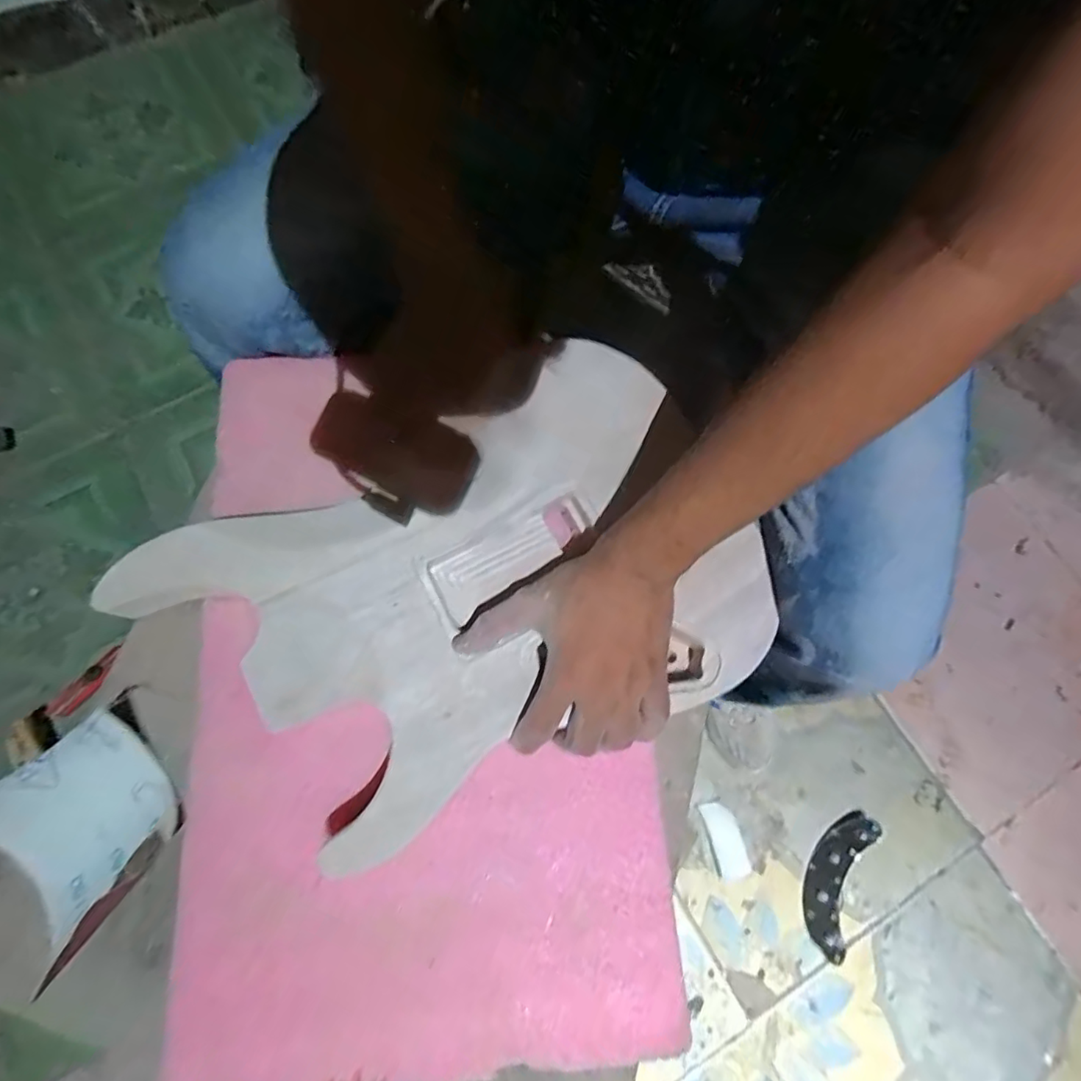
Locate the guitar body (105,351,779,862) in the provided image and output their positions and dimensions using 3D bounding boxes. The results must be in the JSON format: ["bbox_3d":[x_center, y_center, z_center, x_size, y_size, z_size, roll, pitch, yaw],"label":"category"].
[{"bbox_3d":[-0.050,0.042,0.422,0.404,0.042,0.275,-28,77,-9],"label":"guitar body"}]

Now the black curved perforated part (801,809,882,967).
[{"bbox_3d":[0.396,0.452,0.766,0.063,0.033,0.186,26,75,5],"label":"black curved perforated part"}]

